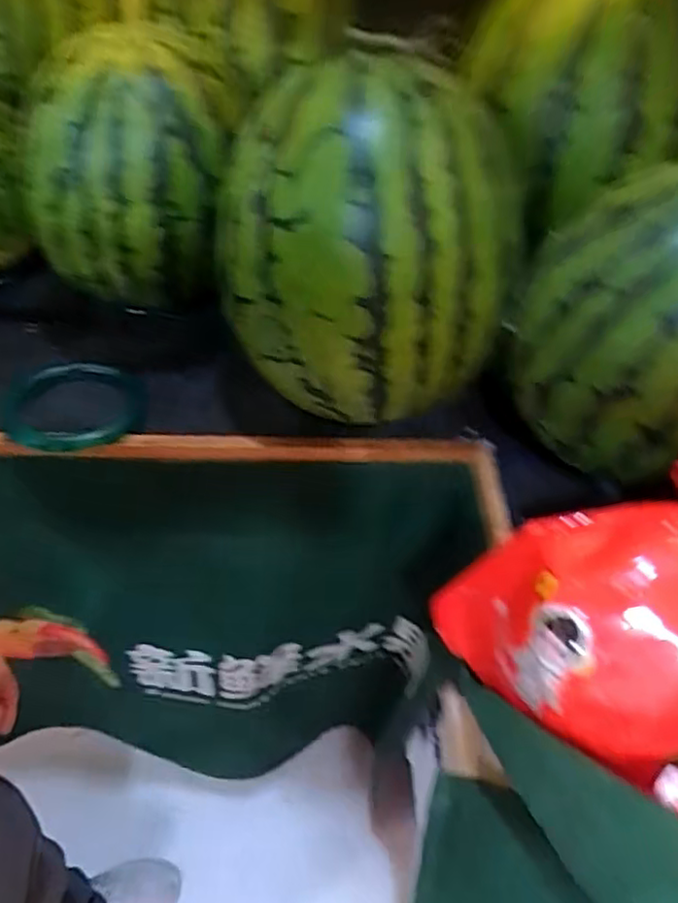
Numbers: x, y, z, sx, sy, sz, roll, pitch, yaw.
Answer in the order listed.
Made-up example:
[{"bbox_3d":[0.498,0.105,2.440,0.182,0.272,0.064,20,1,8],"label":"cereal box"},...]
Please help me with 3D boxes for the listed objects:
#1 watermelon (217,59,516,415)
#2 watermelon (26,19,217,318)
[{"bbox_3d":[0.019,-0.174,0.543,0.230,0.234,0.205,-5,51,-11],"label":"watermelon"},{"bbox_3d":[-0.210,-0.262,0.626,0.177,0.205,0.193,-3,51,-9],"label":"watermelon"}]

